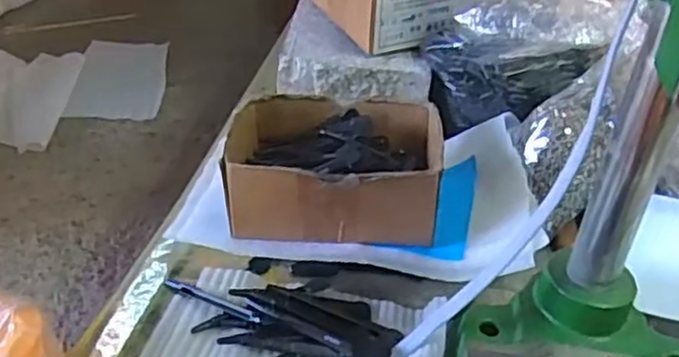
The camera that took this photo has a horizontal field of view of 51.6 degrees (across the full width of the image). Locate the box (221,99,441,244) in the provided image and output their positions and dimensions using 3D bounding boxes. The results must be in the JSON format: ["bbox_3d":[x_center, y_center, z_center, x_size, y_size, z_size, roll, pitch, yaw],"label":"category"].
[{"bbox_3d":[-0.007,-0.007,0.577,0.163,0.076,0.129,4,35,-2],"label":"box"}]

